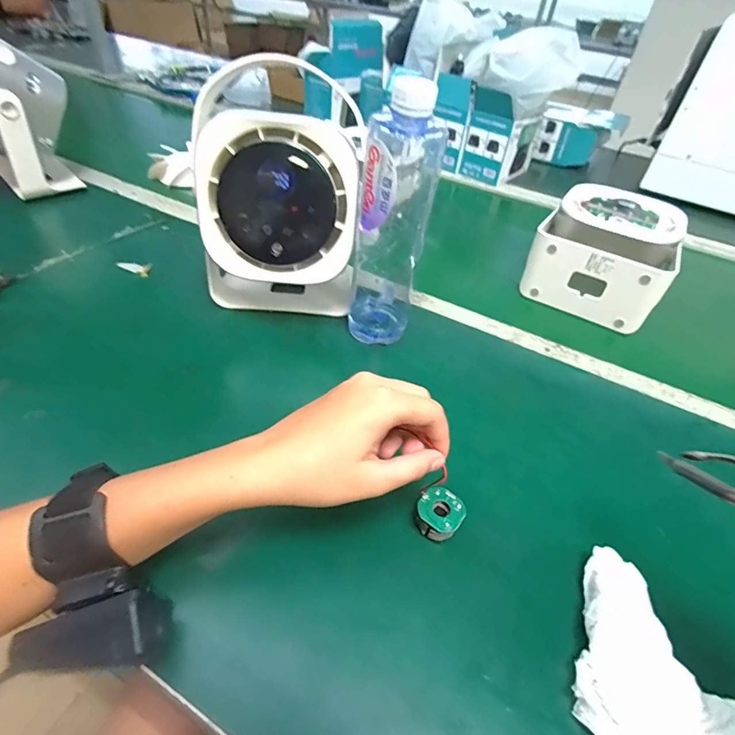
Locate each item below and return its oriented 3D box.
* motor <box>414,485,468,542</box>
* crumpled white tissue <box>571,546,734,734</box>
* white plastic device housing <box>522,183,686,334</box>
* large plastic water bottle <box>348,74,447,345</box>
[{"bbox_3d":[0.051,0.103,0.304,0.030,0.020,0.031,30,48,23],"label":"motor"},{"bbox_3d":[0.173,0.166,0.233,0.109,0.045,0.095,27,47,20],"label":"crumpled white tissue"},{"bbox_3d":[0.303,-0.150,0.557,0.144,0.091,0.173,26,47,19],"label":"white plastic device housing"},{"bbox_3d":[0.022,-0.126,0.398,0.064,0.225,0.078,6,44,0],"label":"large plastic water bottle"}]

